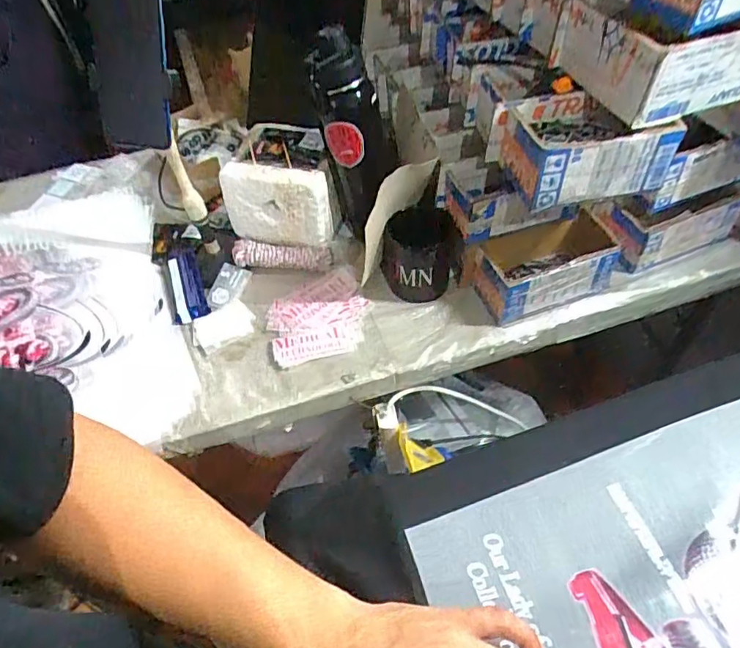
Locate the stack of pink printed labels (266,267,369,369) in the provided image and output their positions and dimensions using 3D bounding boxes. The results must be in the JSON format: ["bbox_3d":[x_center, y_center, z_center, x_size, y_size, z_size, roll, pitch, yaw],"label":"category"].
[{"bbox_3d":[-0.067,-0.011,0.720,0.128,0.012,0.127,-17,52,-10],"label":"stack of pink printed labels"}]

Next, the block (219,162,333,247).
[{"bbox_3d":[-0.128,-0.157,0.767,0.145,0.119,0.042,6,52,8],"label":"block"}]

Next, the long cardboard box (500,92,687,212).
[{"bbox_3d":[0.222,-0.184,0.588,0.149,0.065,0.101,-14,52,-8],"label":"long cardboard box"}]

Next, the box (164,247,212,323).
[{"bbox_3d":[-0.252,-0.054,0.760,0.046,0.021,0.126,-19,53,-11],"label":"box"}]

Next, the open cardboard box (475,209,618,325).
[{"bbox_3d":[0.211,-0.074,0.708,0.149,0.087,0.099,-16,52,-9],"label":"open cardboard box"}]

